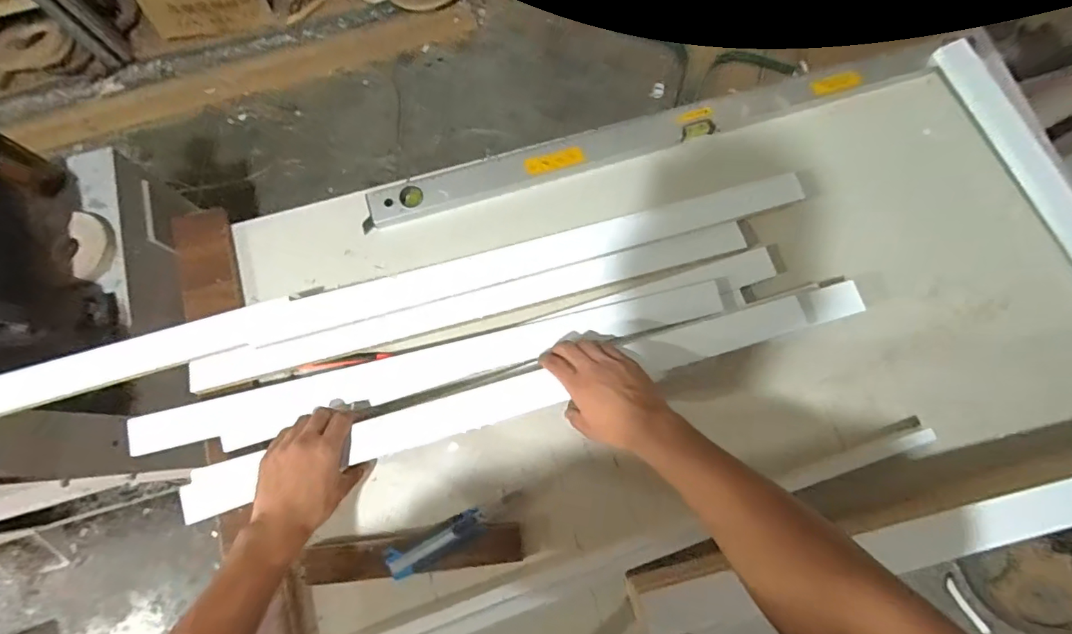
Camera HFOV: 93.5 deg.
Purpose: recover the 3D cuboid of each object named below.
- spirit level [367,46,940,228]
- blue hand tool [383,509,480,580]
[{"bbox_3d":[0.181,-0.274,0.746,0.855,0.033,0.060,-16,77,-4],"label":"spirit level"},{"bbox_3d":[-0.121,0.269,0.610,0.118,0.020,0.034,-27,78,-19],"label":"blue hand tool"}]

